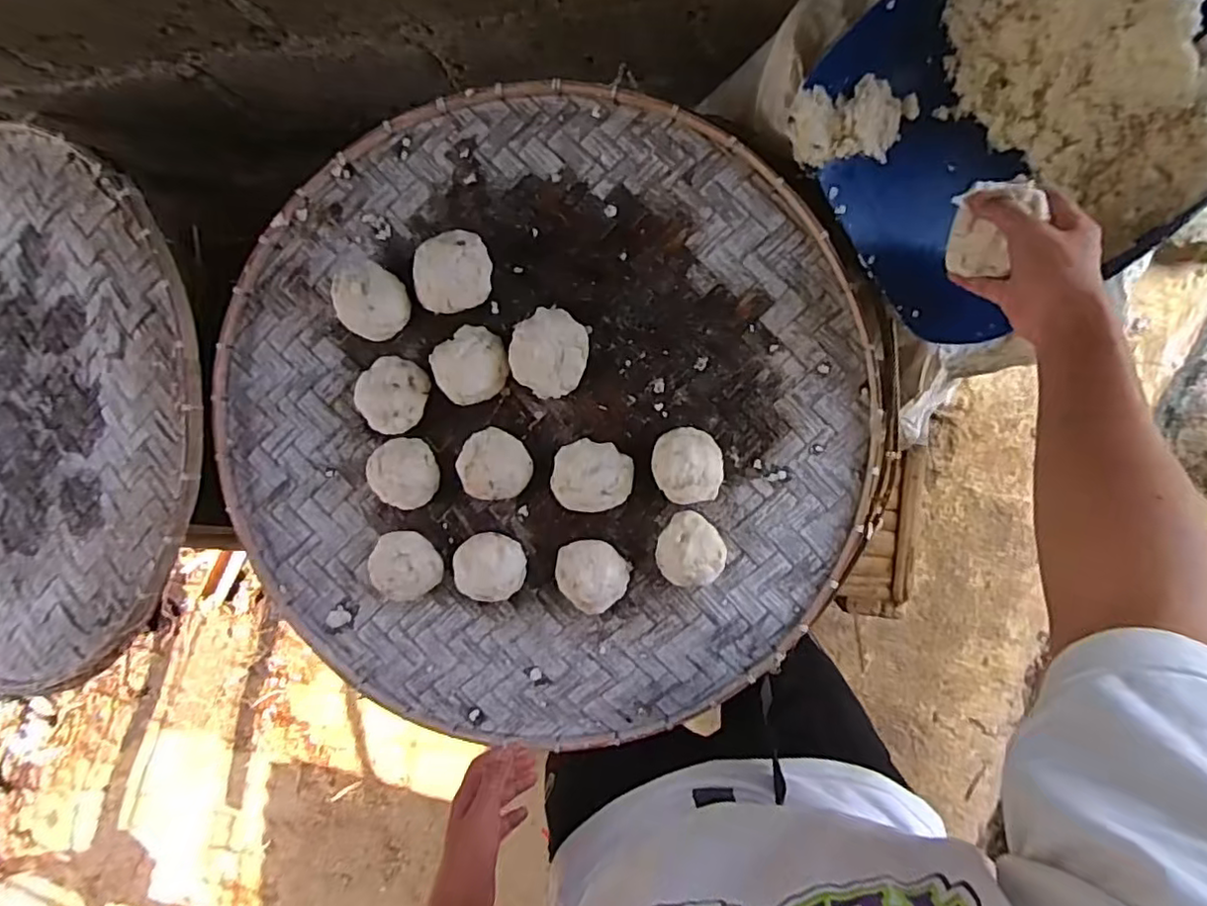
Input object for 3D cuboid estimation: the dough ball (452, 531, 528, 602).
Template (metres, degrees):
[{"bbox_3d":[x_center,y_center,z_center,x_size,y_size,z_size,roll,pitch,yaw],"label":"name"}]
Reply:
[{"bbox_3d":[-0.127,0.128,0.683,0.080,0.041,0.079,1,96,7],"label":"dough ball"}]

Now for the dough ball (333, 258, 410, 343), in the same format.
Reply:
[{"bbox_3d":[-0.255,-0.166,0.674,0.078,0.048,0.072,1,96,7],"label":"dough ball"}]

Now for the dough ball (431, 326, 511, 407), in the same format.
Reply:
[{"bbox_3d":[-0.143,-0.095,0.669,0.076,0.049,0.078,1,96,7],"label":"dough ball"}]

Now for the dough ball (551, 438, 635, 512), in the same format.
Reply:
[{"bbox_3d":[-0.012,0.025,0.654,0.083,0.052,0.071,9,97,6],"label":"dough ball"}]

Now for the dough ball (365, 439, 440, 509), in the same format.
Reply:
[{"bbox_3d":[-0.226,0.025,0.696,0.073,0.034,0.076,1,96,7],"label":"dough ball"}]

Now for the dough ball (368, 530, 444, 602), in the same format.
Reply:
[{"bbox_3d":[-0.222,0.126,0.696,0.074,0.044,0.078,1,96,7],"label":"dough ball"}]

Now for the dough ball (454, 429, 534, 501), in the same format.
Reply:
[{"bbox_3d":[-0.120,0.013,0.678,0.077,0.041,0.073,1,96,7],"label":"dough ball"}]

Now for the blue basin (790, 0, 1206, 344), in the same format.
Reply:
[{"bbox_3d":[0.378,-0.300,0.555,0.317,0.105,0.300,-27,92,9],"label":"blue basin"}]

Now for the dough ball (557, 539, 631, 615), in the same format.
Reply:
[{"bbox_3d":[-0.012,0.134,0.665,0.075,0.043,0.075,1,96,7],"label":"dough ball"}]

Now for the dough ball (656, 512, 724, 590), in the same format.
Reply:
[{"bbox_3d":[0.092,0.103,0.651,0.070,0.047,0.071,1,96,7],"label":"dough ball"}]

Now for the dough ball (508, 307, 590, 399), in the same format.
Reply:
[{"bbox_3d":[-0.057,-0.107,0.659,0.079,0.037,0.091,12,97,6],"label":"dough ball"}]

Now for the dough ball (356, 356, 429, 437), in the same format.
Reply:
[{"bbox_3d":[-0.235,-0.064,0.688,0.075,0.042,0.085,34,99,3],"label":"dough ball"}]

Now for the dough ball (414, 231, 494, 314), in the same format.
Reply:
[{"bbox_3d":[-0.163,-0.197,0.675,0.079,0.044,0.087,8,97,7],"label":"dough ball"}]

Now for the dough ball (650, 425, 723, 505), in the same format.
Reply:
[{"bbox_3d":[0.087,0.013,0.639,0.071,0.058,0.075,1,96,7],"label":"dough ball"}]

